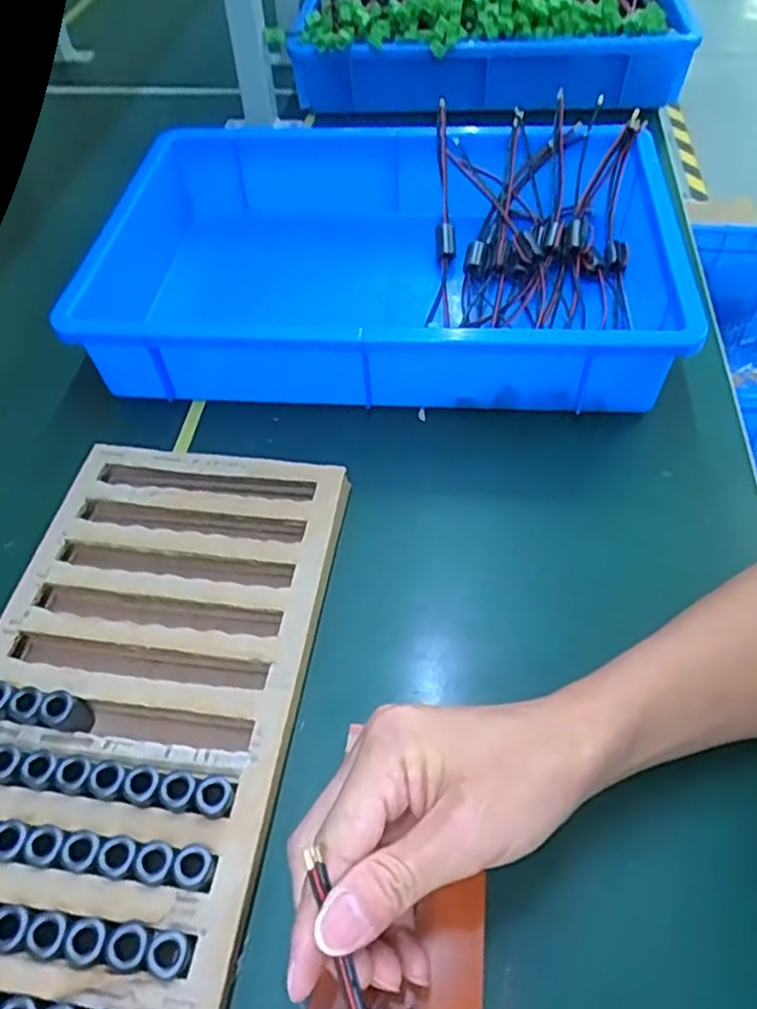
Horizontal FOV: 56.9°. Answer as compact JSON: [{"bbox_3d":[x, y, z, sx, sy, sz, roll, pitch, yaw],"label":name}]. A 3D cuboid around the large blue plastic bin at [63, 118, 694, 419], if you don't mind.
[{"bbox_3d":[0.001,-0.198,0.570,0.430,0.108,0.283,3,52,5],"label":"large blue plastic bin"}]

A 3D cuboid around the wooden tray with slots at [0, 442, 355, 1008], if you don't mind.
[{"bbox_3d":[-0.133,0.117,0.366,0.171,0.036,0.355,6,53,7],"label":"wooden tray with slots"}]

